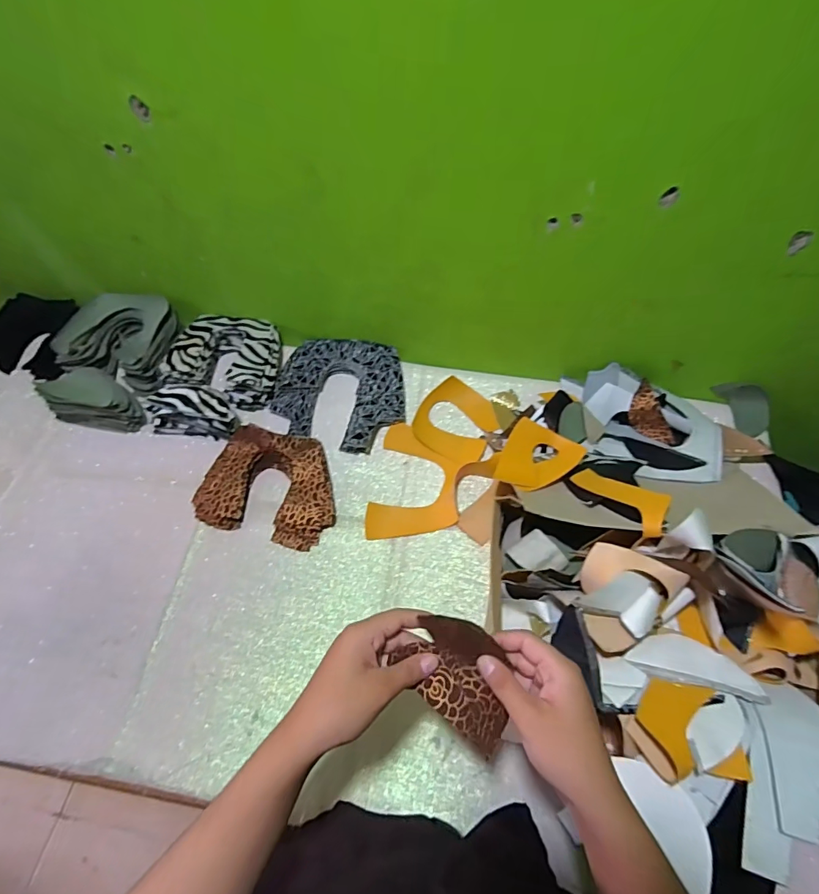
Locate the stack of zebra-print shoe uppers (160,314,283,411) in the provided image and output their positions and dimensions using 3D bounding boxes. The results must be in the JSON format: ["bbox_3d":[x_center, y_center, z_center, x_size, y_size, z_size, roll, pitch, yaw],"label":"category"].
[{"bbox_3d":[-0.275,-0.135,0.707,0.160,0.047,0.137,11,59,4],"label":"stack of zebra-print shoe uppers"}]

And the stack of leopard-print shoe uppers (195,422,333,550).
[{"bbox_3d":[-0.181,0.048,0.614,0.182,0.036,0.144,14,60,6],"label":"stack of leopard-print shoe uppers"}]

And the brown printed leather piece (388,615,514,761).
[{"bbox_3d":[0.042,0.176,0.357,0.100,0.037,0.063,38,67,17],"label":"brown printed leather piece"}]

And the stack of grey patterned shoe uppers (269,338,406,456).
[{"bbox_3d":[-0.102,-0.082,0.693,0.189,0.030,0.179,8,59,3],"label":"stack of grey patterned shoe uppers"}]

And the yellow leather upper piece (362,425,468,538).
[{"bbox_3d":[0.012,0.046,0.631,0.115,0.015,0.172,10,59,4],"label":"yellow leather upper piece"}]

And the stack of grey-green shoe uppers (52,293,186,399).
[{"bbox_3d":[-0.441,-0.172,0.727,0.168,0.054,0.153,12,60,5],"label":"stack of grey-green shoe uppers"}]

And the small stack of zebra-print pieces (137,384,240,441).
[{"bbox_3d":[-0.311,-0.056,0.649,0.147,0.067,0.060,10,59,3],"label":"small stack of zebra-print pieces"}]

